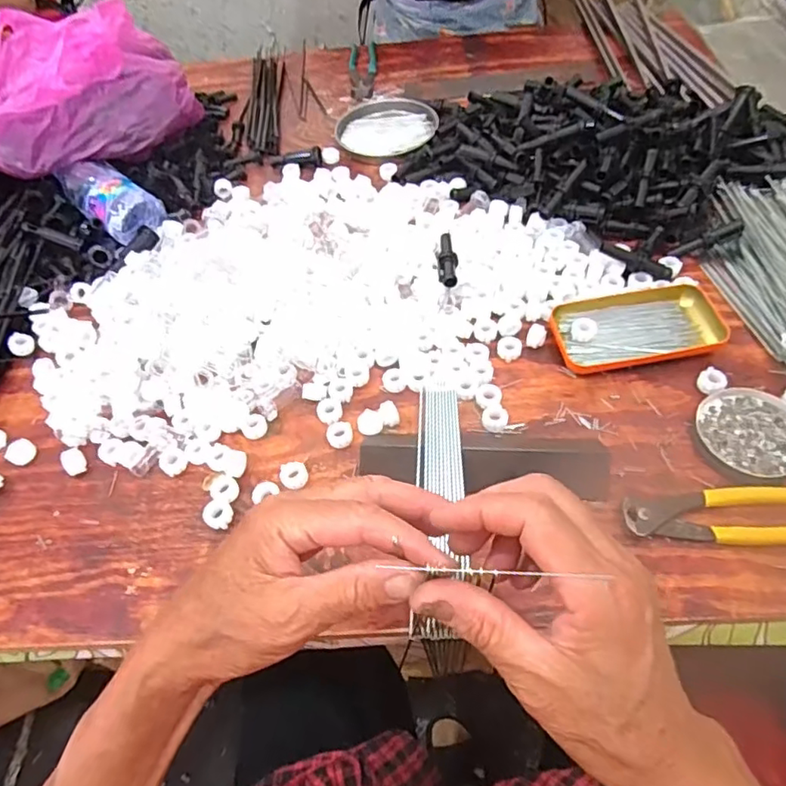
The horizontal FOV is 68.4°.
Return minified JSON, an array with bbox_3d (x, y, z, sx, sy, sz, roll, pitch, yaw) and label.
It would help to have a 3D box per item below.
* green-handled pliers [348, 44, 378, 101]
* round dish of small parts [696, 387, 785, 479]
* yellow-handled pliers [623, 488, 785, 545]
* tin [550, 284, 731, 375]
[{"bbox_3d":[-0.046,-0.491,0.873,0.042,0.013,0.147,-4,54,3],"label":"green-handled pliers"},{"bbox_3d":[0.285,0.032,0.460,0.078,0.011,0.079,-3,54,4],"label":"round dish of small parts"},{"bbox_3d":[0.254,0.090,0.422,0.163,0.012,0.040,-4,54,3],"label":"yellow-handled pliers"},{"bbox_3d":[0.222,-0.062,0.534,0.144,0.017,0.082,-8,54,0],"label":"tin"}]

